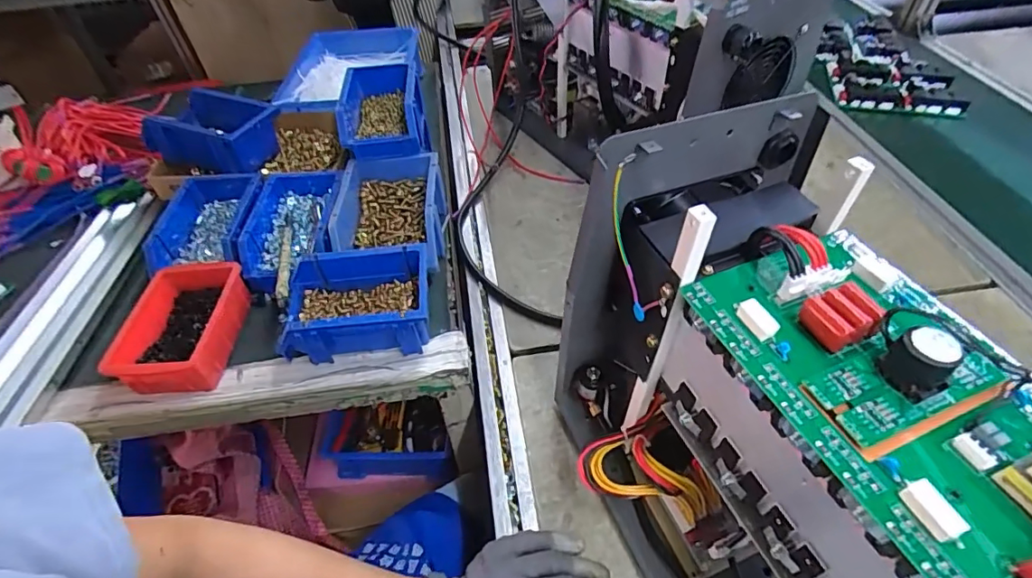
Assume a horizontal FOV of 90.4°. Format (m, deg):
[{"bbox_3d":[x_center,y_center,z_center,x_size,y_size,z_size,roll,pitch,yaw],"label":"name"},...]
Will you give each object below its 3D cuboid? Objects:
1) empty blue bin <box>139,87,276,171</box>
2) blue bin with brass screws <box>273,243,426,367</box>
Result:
[{"bbox_3d":[-0.428,-0.228,0.732,0.162,0.075,0.121,11,50,14],"label":"empty blue bin"},{"bbox_3d":[-0.172,0.020,0.558,0.160,0.076,0.101,-8,48,-3],"label":"blue bin with brass screws"}]

